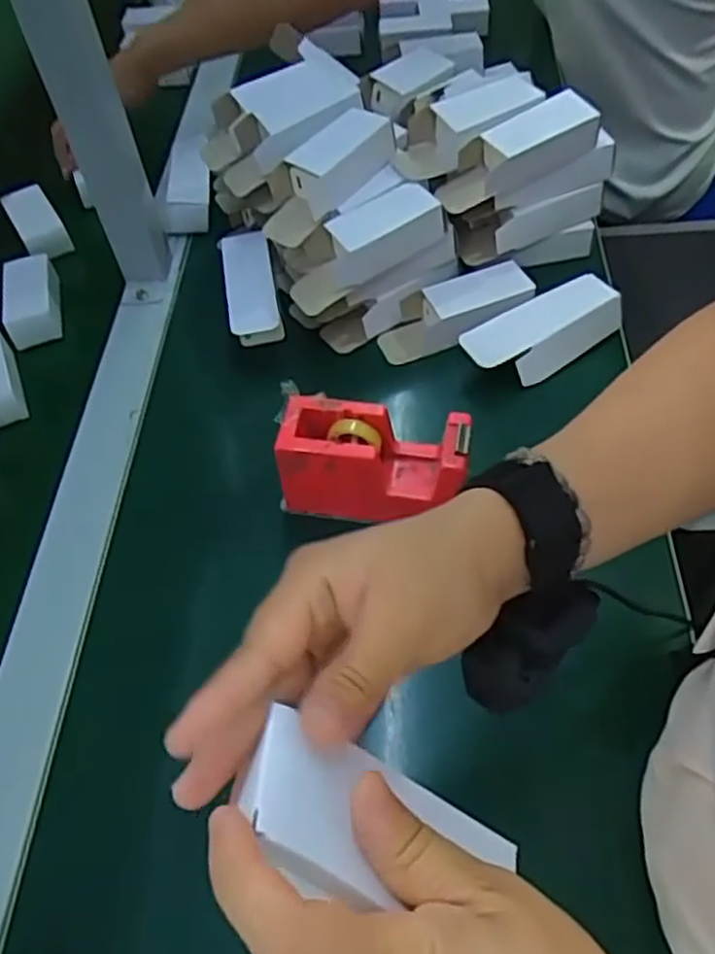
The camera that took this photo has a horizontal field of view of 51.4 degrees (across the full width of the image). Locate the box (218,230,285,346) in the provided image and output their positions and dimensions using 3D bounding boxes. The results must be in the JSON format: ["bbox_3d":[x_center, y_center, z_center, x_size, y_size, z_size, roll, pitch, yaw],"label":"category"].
[{"bbox_3d":[-0.096,-0.173,0.669,0.043,0.032,0.114,-10,67,-2],"label":"box"}]

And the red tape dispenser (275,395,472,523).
[{"bbox_3d":[0.012,-0.009,0.520,0.127,0.076,0.053,7,55,11],"label":"red tape dispenser"}]

